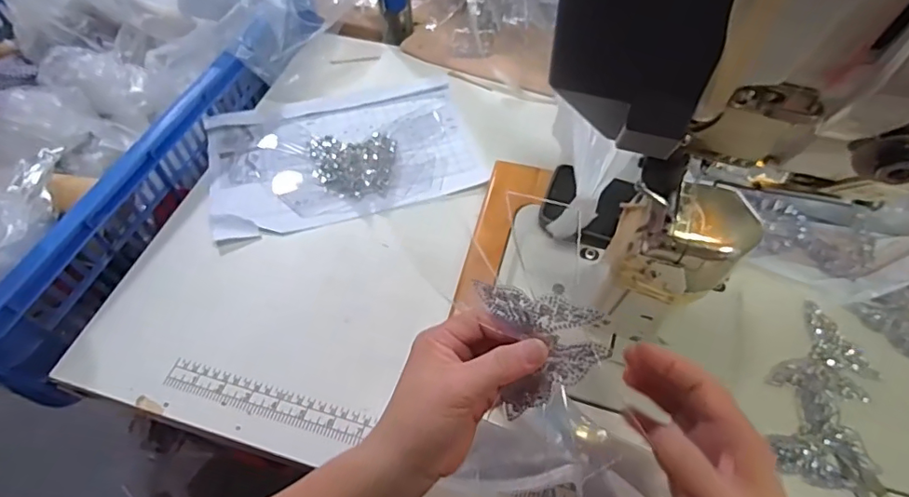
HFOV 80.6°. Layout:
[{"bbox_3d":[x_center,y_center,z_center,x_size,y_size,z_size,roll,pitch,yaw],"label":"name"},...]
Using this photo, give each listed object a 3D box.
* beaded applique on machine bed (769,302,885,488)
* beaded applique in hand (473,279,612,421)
[{"bbox_3d":[0.305,0.120,0.443,0.074,0.015,0.148,20,63,14],"label":"beaded applique on machine bed"},{"bbox_3d":[0.053,0.054,0.327,0.061,0.048,0.069,-12,60,-4],"label":"beaded applique in hand"}]

